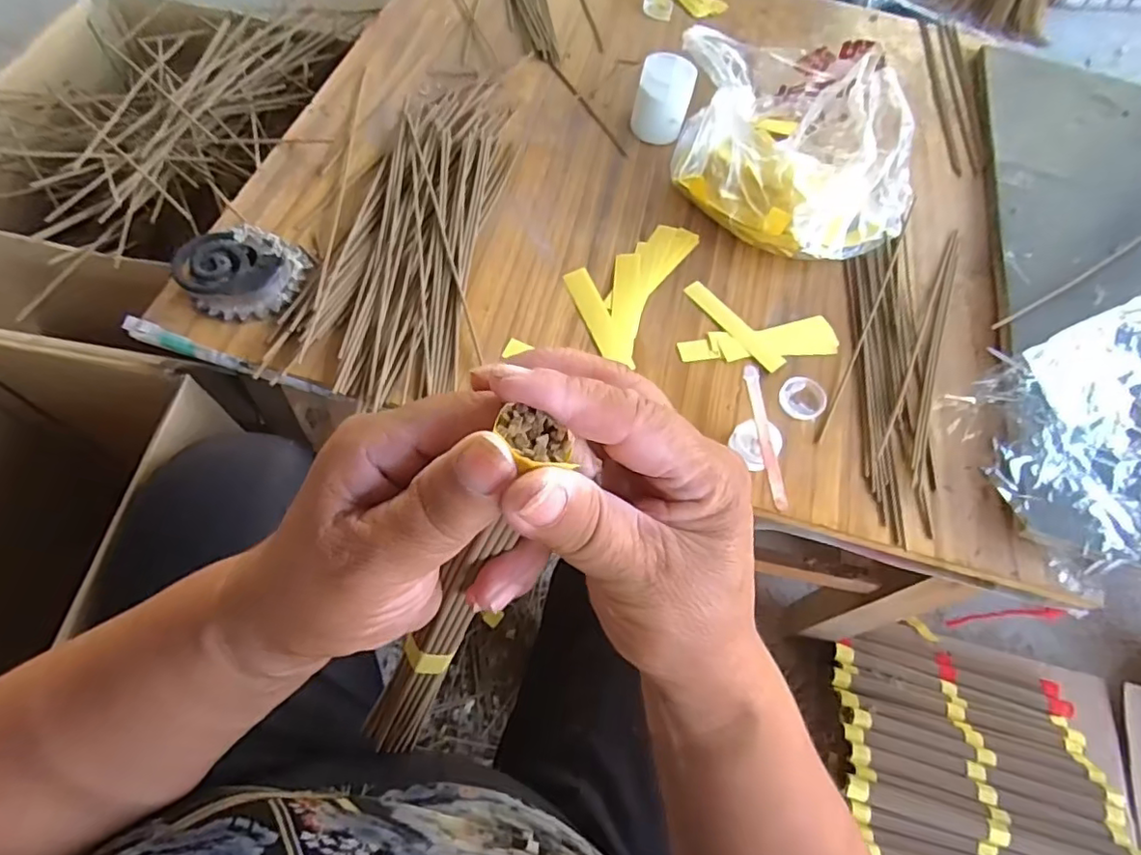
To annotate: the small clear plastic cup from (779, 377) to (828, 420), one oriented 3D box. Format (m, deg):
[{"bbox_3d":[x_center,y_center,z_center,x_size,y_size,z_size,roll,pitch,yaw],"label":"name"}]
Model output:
[{"bbox_3d":[0.196,-0.025,0.502,0.038,0.007,0.039,3,63,-5],"label":"small clear plastic cup"}]

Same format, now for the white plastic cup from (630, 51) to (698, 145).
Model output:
[{"bbox_3d":[0.096,-0.341,0.620,0.056,0.064,0.057,3,63,-5],"label":"white plastic cup"}]

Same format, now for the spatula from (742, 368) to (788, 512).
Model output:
[{"bbox_3d":[0.150,0.005,0.459,0.011,0.004,0.121,-7,63,9],"label":"spatula"}]

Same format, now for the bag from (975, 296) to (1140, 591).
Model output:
[{"bbox_3d":[0.507,-0.024,0.507,0.380,0.033,0.171,-21,67,-16],"label":"bag"}]

